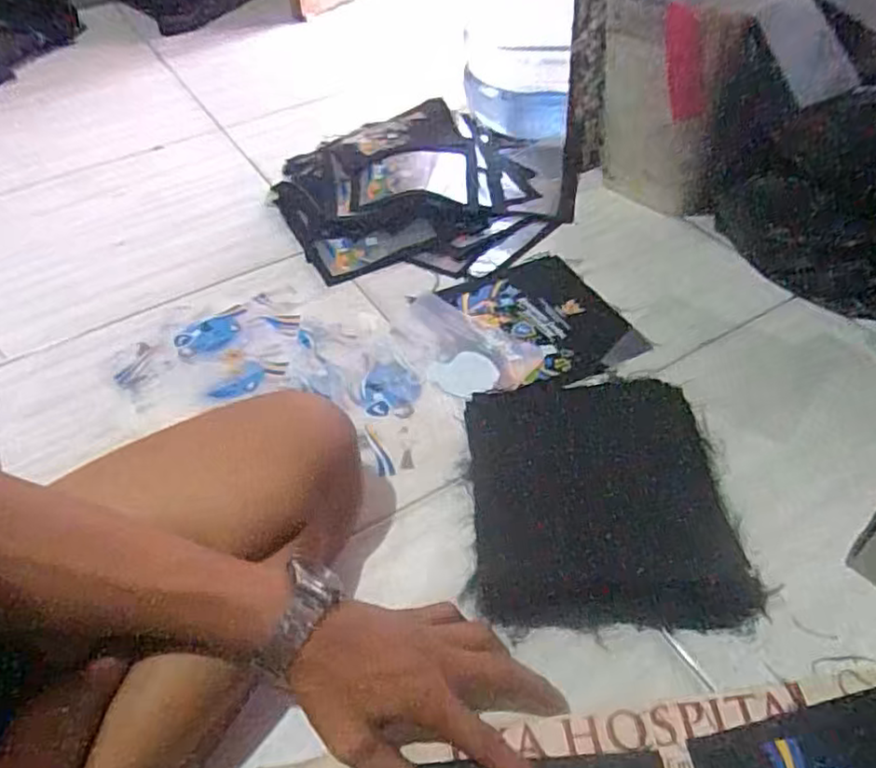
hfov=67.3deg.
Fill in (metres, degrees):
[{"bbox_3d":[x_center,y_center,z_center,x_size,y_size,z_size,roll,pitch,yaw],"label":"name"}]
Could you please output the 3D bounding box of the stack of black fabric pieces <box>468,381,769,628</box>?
[{"bbox_3d":[0.128,0.087,0.532,0.197,0.025,0.207,-3,47,2],"label":"stack of black fabric pieces"}]

